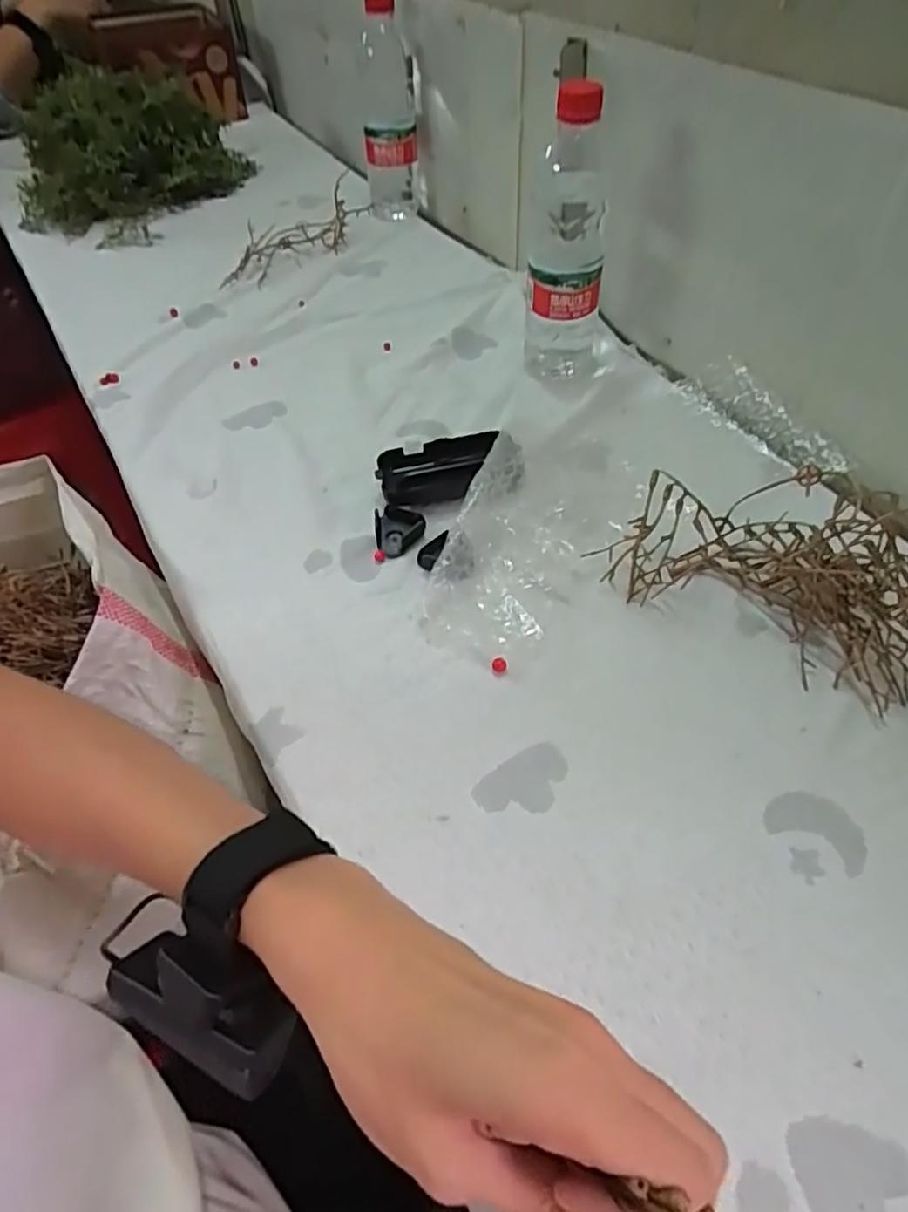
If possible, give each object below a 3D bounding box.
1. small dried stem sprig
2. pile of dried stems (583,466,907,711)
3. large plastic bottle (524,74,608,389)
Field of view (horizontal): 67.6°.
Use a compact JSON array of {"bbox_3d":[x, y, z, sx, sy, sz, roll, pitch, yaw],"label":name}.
[{"bbox_3d":[-0.188,-0.431,0.795,0.067,0.043,0.208,37,63,28],"label":"small dried stem sprig"},{"bbox_3d":[0.220,-0.030,0.438,0.209,0.060,0.121,27,58,22],"label":"pile of dried stems"},{"bbox_3d":[0.092,-0.289,0.552,0.067,0.211,0.069,6,53,8],"label":"large plastic bottle"}]

